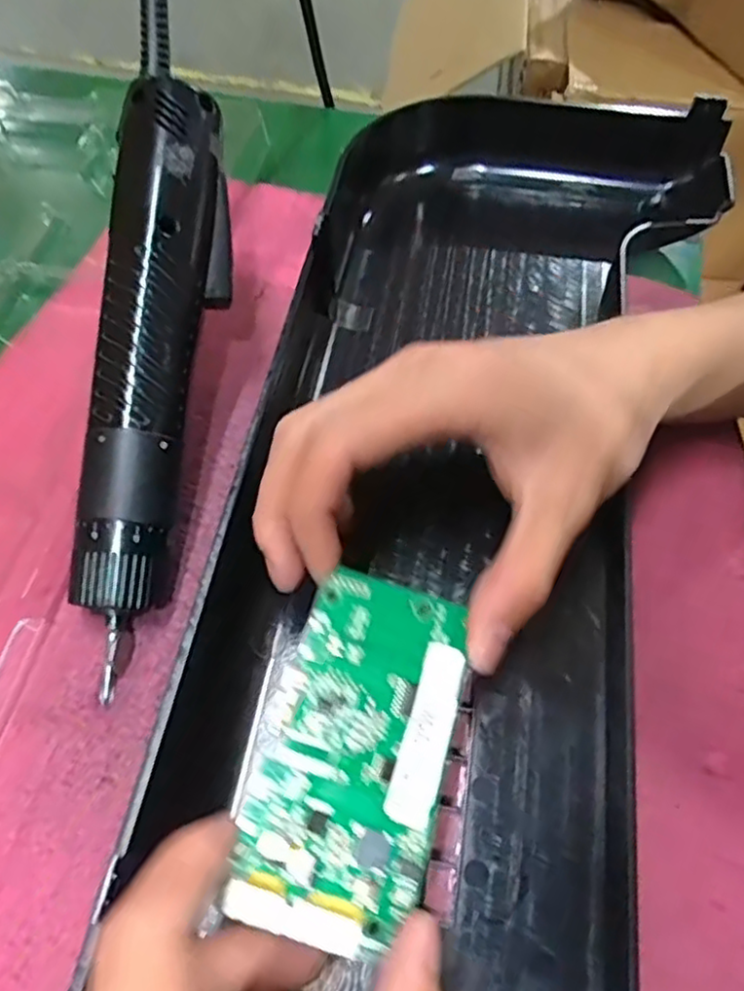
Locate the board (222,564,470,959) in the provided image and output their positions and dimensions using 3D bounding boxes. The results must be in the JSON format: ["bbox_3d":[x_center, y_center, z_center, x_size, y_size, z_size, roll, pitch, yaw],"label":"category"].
[{"bbox_3d":[-0.004,0.066,0.188,0.049,0.012,0.093,12,60,8],"label":"board"}]

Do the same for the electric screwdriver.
[{"bbox_3d":[-0.080,-0.042,0.250,0.038,0.028,0.223,5,84,4],"label":"electric screwdriver"}]

